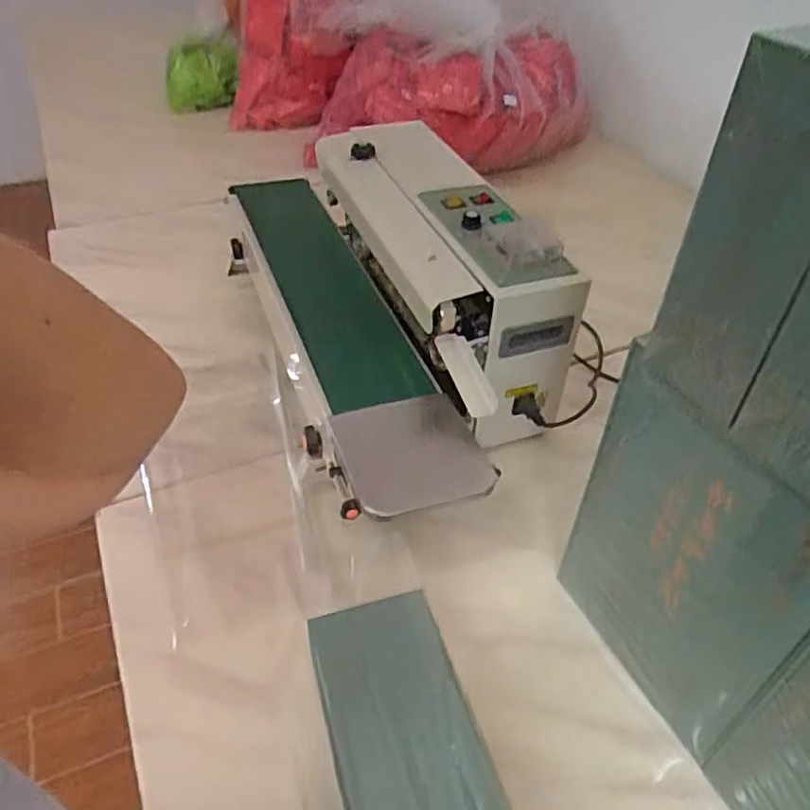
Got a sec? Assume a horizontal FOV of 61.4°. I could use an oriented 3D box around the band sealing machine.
[{"bbox_3d":[-0.010,-0.178,1.003,0.404,0.268,0.748,-15,45,-17],"label":"band sealing machine"}]

